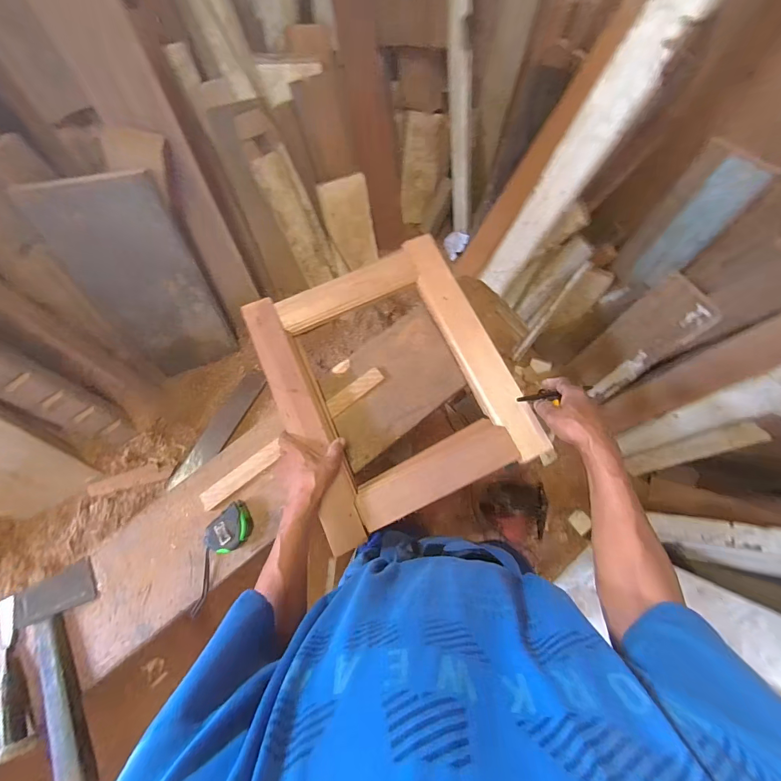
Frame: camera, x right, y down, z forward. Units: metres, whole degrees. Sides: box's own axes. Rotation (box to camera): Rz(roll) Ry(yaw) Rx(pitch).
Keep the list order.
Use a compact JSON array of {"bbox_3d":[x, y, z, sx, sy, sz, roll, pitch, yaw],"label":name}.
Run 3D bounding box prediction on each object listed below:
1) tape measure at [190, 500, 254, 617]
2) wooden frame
[{"bbox_3d":[-0.318,0.303,0.661,0.069,0.056,0.208,26,87,5],"label":"tape measure"},{"bbox_3d":[-0.001,-0.023,0.693,0.415,0.055,0.477,-23,76,-8],"label":"wooden frame"}]

